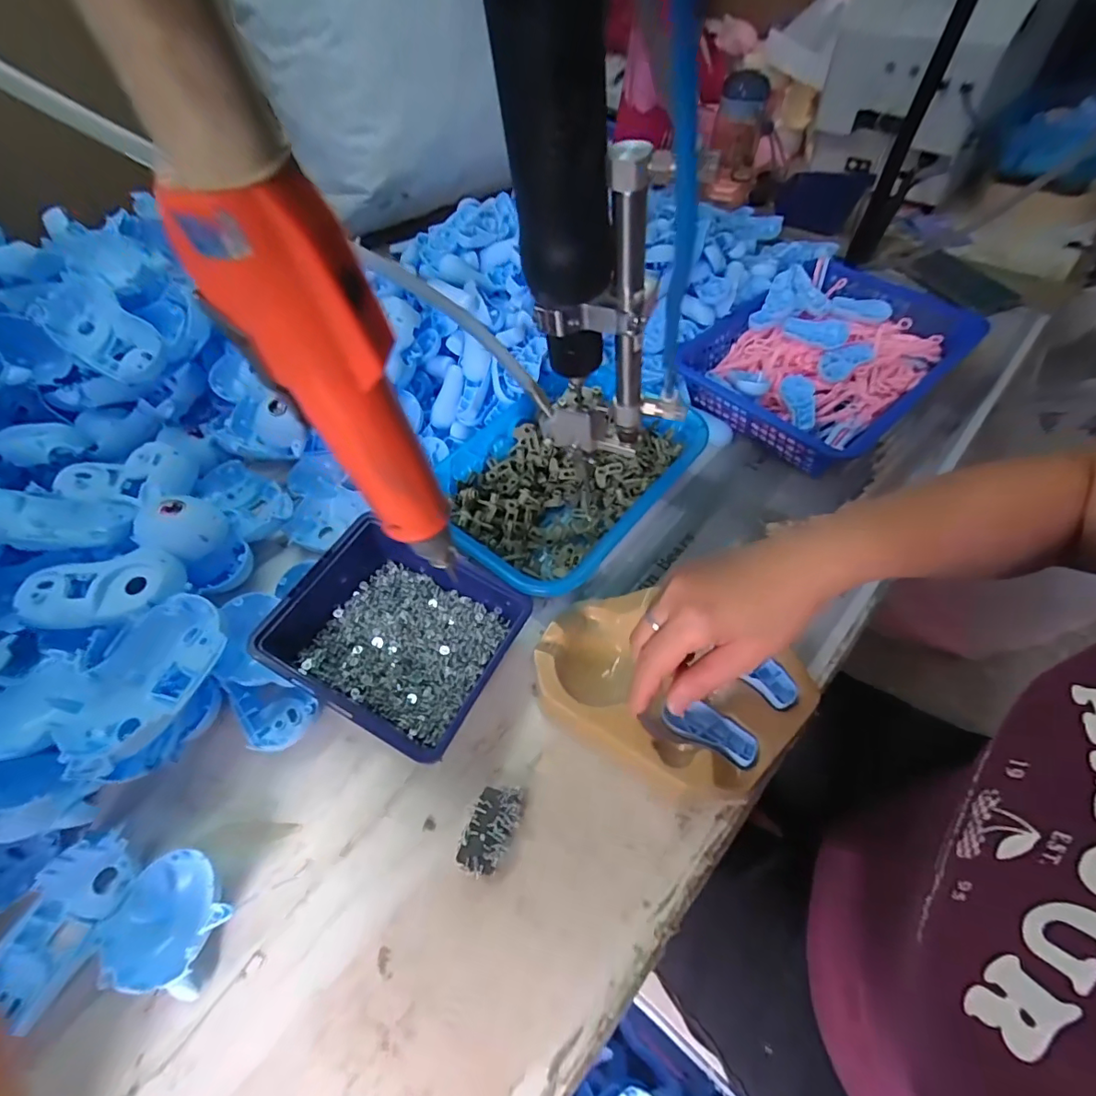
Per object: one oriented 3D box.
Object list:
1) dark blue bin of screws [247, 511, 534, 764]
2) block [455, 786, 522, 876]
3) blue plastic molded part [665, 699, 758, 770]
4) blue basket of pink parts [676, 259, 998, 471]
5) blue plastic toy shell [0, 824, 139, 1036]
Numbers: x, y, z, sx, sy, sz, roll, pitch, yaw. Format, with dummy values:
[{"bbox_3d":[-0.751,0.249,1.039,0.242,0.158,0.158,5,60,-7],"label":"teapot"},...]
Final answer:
[{"bbox_3d":[-0.117,0.066,0.410,0.166,0.068,0.139,24,60,18],"label":"dark blue bin of screws"},{"bbox_3d":[-0.040,0.194,0.360,0.033,0.014,0.055,14,58,12],"label":"block"},{"bbox_3d":[0.115,0.129,0.370,0.065,0.012,0.030,19,59,20],"label":"blue plastic molded part"},{"bbox_3d":[0.304,-0.214,0.582,0.306,0.064,0.222,-39,62,-21],"label":"blue basket of pink parts"},{"bbox_3d":[-0.308,0.237,0.335,0.067,0.026,0.097,24,60,18],"label":"blue plastic toy shell"}]

